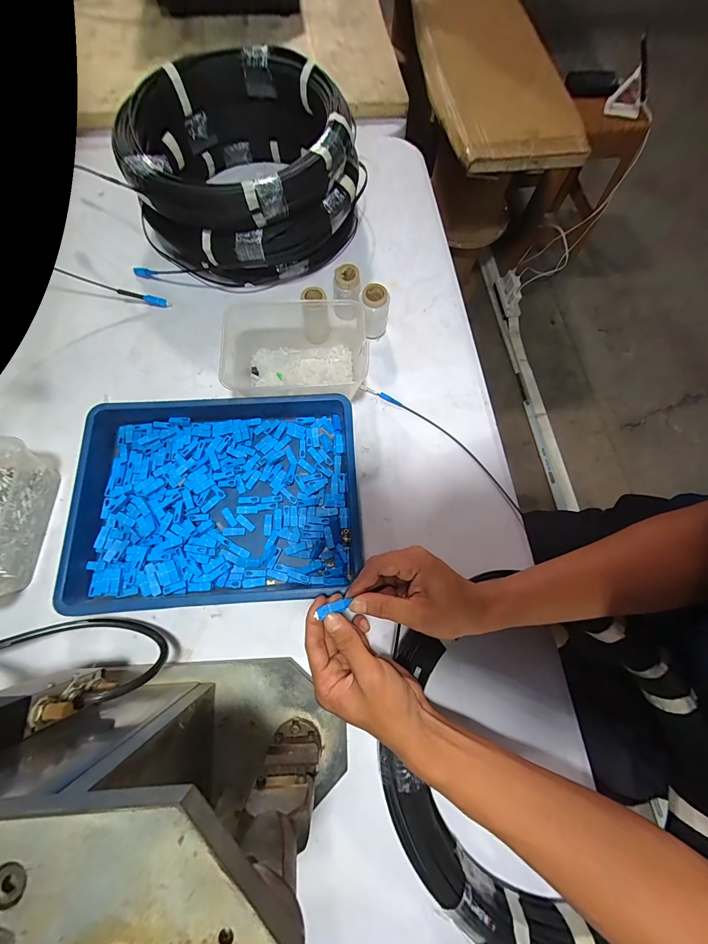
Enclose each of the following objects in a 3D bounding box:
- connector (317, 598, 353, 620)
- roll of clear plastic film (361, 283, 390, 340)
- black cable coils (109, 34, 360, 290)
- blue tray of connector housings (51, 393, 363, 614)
[{"bbox_3d":[-0.017,0.121,0.291,0.031,0.006,0.010,-15,74,-8],"label":"connector"},{"bbox_3d":[0.028,-0.216,0.443,0.036,0.064,0.032,6,73,1],"label":"roll of clear plastic film"},{"bbox_3d":[-0.151,-0.426,0.470,0.288,0.127,0.290,0,73,-1],"label":"black cable coils"},{"bbox_3d":[-0.158,0.026,0.384,0.319,0.036,0.233,-3,73,-2],"label":"blue tray of connector housings"}]

